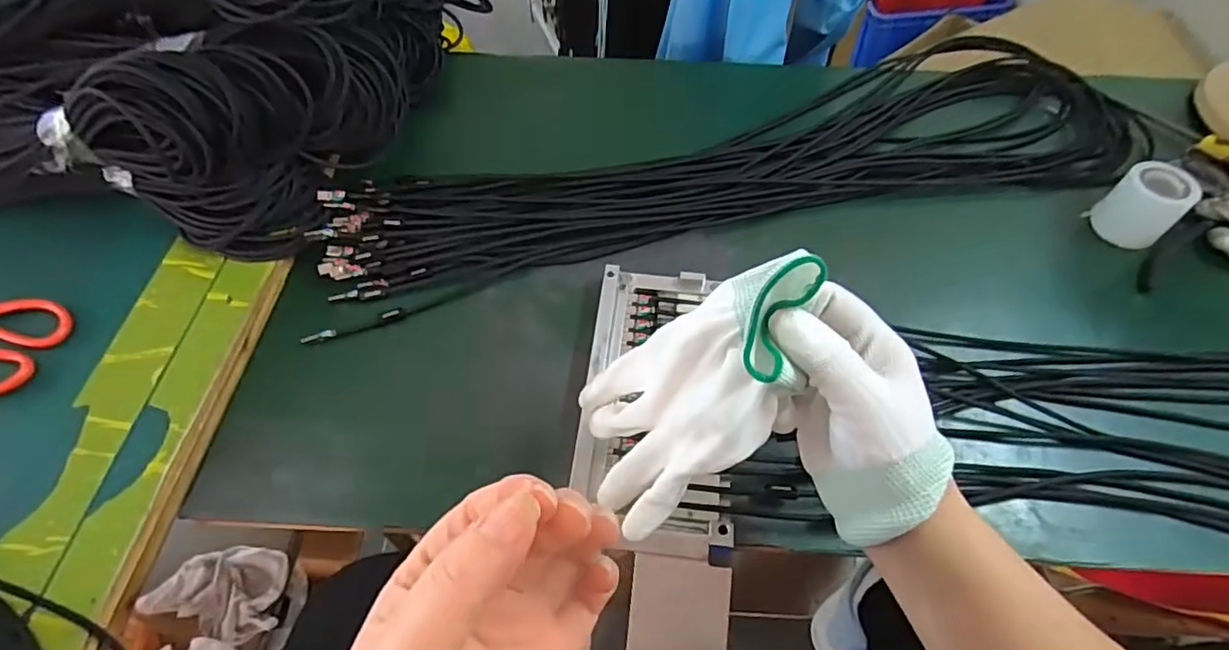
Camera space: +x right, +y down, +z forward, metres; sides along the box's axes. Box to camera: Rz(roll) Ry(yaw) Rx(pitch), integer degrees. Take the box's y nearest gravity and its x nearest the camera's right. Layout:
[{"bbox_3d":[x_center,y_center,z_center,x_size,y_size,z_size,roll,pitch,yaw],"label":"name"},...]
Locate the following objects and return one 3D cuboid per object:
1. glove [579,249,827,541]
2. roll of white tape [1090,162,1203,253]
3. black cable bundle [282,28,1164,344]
[{"bbox_3d":[0.047,0.037,0.309,0.039,0.163,0.089,12,50,-42],"label":"glove"},{"bbox_3d":[0.429,-0.096,0.498,0.054,0.049,0.050,0,54,-1],"label":"roll of white tape"},{"bbox_3d":[0.129,-0.148,0.545,0.738,0.023,0.183,-15,56,-11],"label":"black cable bundle"}]

